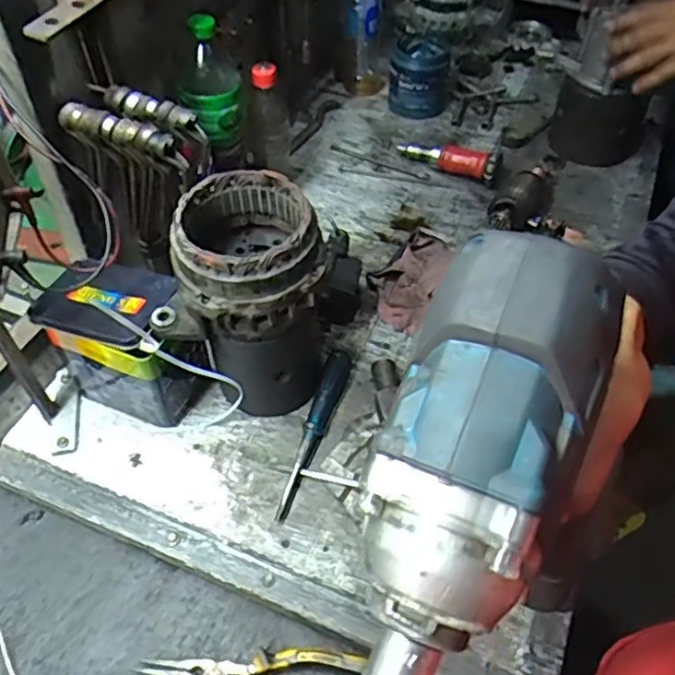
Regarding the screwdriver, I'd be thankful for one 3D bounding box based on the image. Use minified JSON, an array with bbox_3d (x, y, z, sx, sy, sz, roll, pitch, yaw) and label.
[{"bbox_3d":[-0.024,0.092,0.664,0.025,0.022,0.194,14,51,11],"label":"screwdriver"}]

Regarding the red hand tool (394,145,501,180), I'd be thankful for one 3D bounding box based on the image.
[{"bbox_3d":[0.160,-0.266,0.941,0.150,0.036,0.029,22,53,17],"label":"red hand tool"}]

